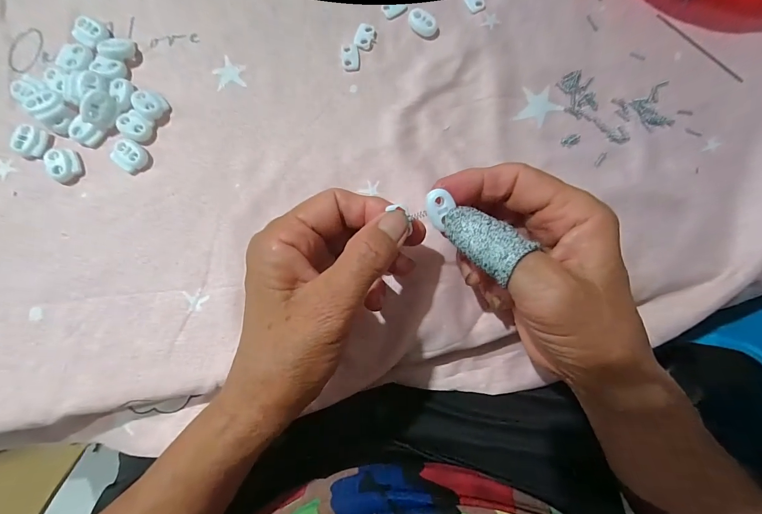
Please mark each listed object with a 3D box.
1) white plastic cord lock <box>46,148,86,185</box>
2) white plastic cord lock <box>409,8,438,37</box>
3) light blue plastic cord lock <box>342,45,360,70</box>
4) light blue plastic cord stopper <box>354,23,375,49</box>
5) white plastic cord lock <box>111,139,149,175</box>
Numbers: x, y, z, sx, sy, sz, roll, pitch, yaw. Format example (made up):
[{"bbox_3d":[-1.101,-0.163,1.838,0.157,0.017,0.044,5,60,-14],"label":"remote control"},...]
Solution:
[{"bbox_3d":[-0.205,-0.059,0.225,0.017,0.007,0.024,-23,86,-5],"label":"white plastic cord lock"},{"bbox_3d":[0.030,-0.169,0.250,0.022,0.006,0.013,37,84,1],"label":"white plastic cord lock"},{"bbox_3d":[-0.022,-0.143,0.246,0.012,0.004,0.019,-5,85,-3],"label":"light blue plastic cord lock"},{"bbox_3d":[-0.012,-0.159,0.248,0.012,0.004,0.018,16,84,-1],"label":"light blue plastic cord stopper"},{"bbox_3d":[-0.166,-0.067,0.228,0.021,0.006,0.020,33,84,1],"label":"white plastic cord lock"}]

